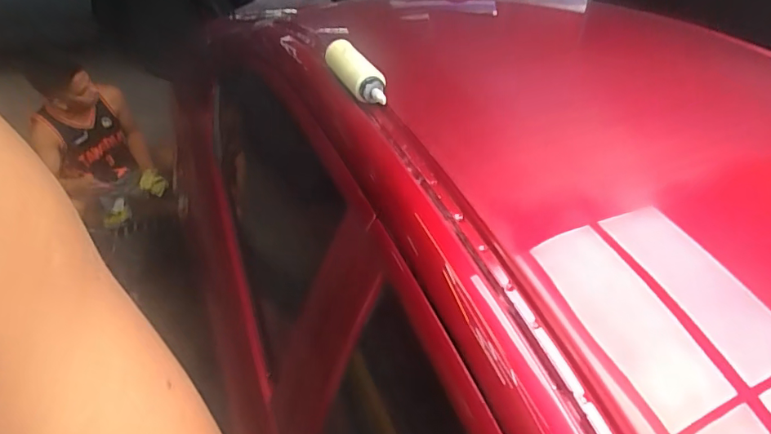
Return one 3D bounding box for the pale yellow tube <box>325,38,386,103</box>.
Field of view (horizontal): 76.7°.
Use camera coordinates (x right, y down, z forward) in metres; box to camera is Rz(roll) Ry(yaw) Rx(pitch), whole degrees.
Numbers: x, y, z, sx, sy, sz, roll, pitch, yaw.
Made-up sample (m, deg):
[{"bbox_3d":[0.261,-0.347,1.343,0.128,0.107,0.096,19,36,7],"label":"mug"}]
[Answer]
[{"bbox_3d":[-0.047,-0.235,0.802,0.050,0.042,0.187,-13,44,-22],"label":"pale yellow tube"}]

